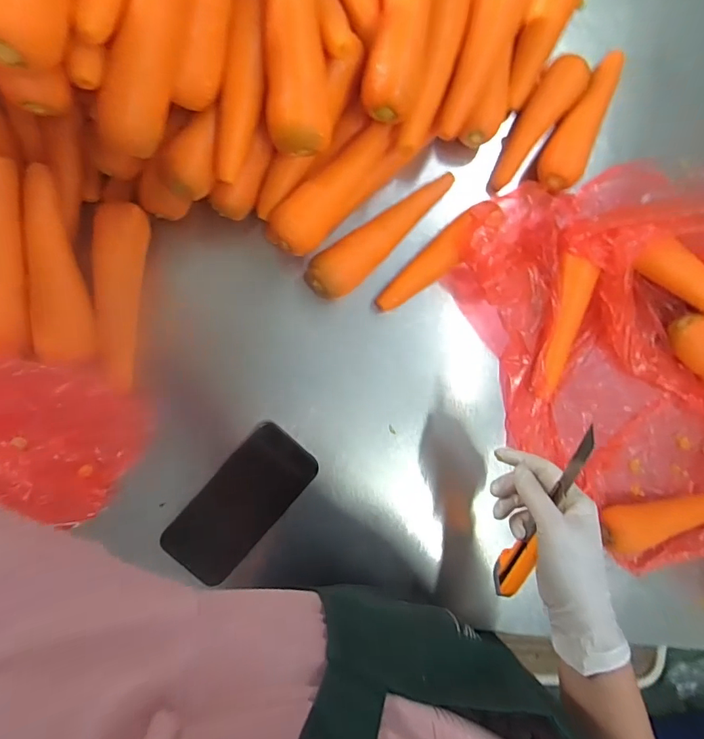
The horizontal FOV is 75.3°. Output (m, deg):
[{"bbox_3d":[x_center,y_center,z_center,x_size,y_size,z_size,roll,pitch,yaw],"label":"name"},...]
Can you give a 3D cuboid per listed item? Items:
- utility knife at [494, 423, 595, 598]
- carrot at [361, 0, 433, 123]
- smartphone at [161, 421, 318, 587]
[{"bbox_3d":[0.159,0.130,0.393,0.009,0.039,0.207,6,121,-9],"label":"utility knife"},{"bbox_3d":[0.051,-0.308,0.402,0.049,0.046,0.177,16,88,-8],"label":"carrot"},{"bbox_3d":[-0.113,0.137,0.470,0.078,0.016,0.160,42,84,-7],"label":"smartphone"}]

